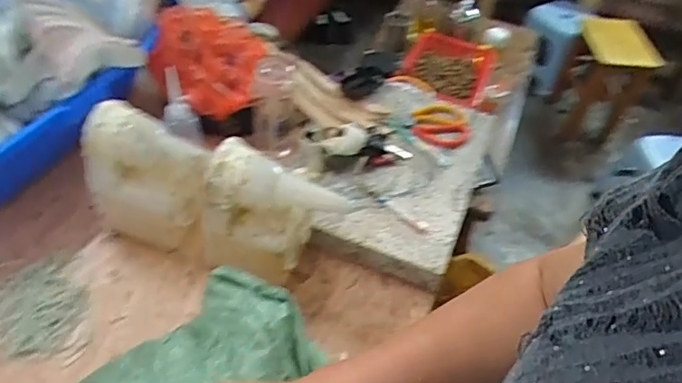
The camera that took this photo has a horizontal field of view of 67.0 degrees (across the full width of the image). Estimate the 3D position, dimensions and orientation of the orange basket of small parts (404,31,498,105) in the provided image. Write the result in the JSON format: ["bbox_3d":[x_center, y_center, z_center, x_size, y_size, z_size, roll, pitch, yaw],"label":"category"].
[{"bbox_3d":[0.319,-0.374,1.484,0.241,0.100,0.342,16,49,8],"label":"orange basket of small parts"}]

